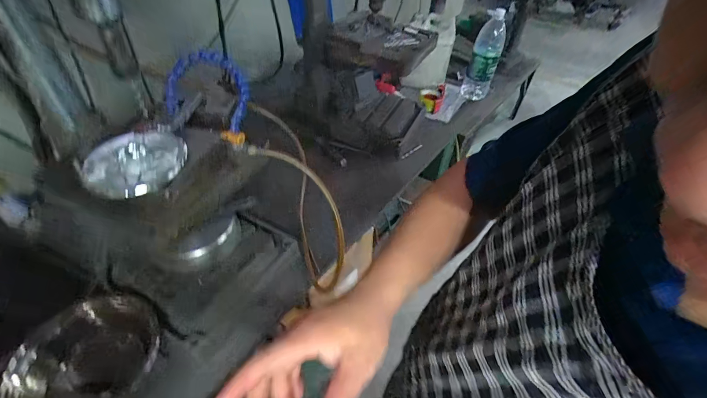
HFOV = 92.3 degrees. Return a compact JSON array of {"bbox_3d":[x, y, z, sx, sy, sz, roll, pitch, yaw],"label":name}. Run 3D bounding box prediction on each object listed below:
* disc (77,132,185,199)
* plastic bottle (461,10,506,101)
[{"bbox_3d":[-0.323,-0.059,0.508,0.114,0.032,0.138,26,49,21],"label":"disc"},{"bbox_3d":[0.488,-0.528,1.257,0.102,0.305,0.097,22,48,18],"label":"plastic bottle"}]

